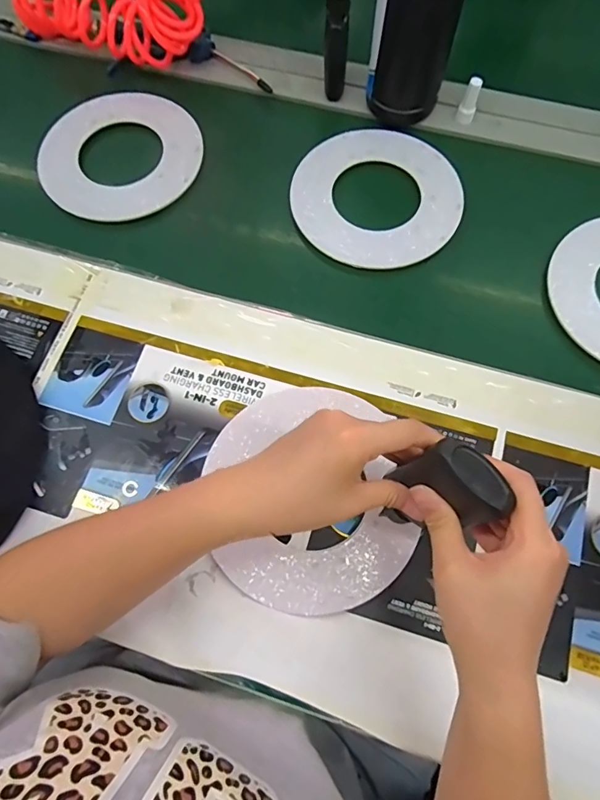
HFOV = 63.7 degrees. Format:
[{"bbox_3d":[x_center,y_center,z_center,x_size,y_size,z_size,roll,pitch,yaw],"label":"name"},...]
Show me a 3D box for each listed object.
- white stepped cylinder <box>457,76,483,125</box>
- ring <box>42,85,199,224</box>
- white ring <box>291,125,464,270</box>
[{"bbox_3d":[0.204,-0.356,0.581,0.020,0.057,0.018,23,73,9],"label":"white stepped cylinder"},{"bbox_3d":[-0.213,-0.299,0.578,0.189,0.013,0.190,0,71,1],"label":"ring"},{"bbox_3d":[0.090,-0.241,0.558,0.187,0.007,0.191,0,71,1],"label":"white ring"}]

